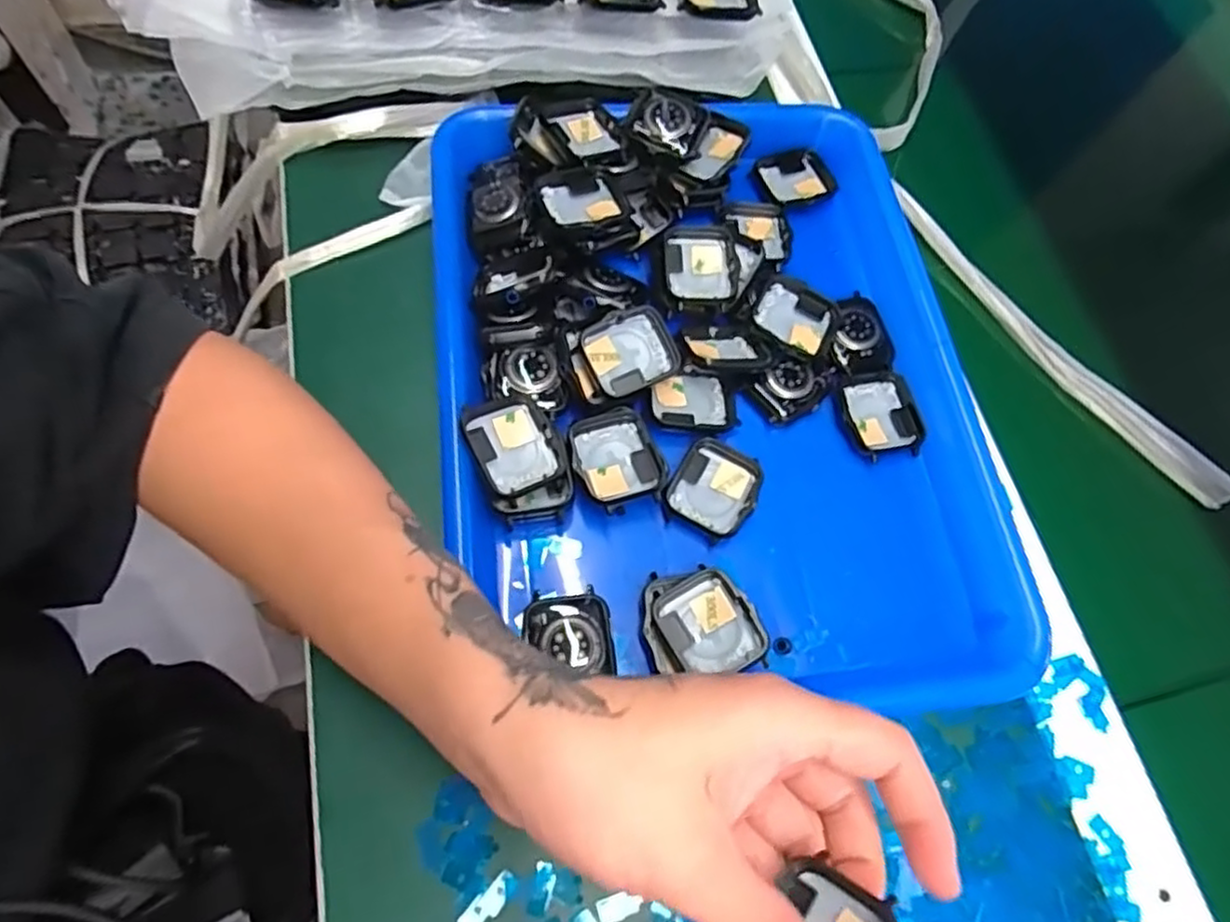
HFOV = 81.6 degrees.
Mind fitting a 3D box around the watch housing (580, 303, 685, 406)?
[{"bbox_3d":[0.007,-0.052,0.341,0.042,0.009,0.038,-23,91,-10],"label":"watch housing"}]

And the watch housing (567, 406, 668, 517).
[{"bbox_3d":[0.001,0.001,0.328,0.039,0.018,0.046,-20,70,-14],"label":"watch housing"}]

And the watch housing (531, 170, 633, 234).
[{"bbox_3d":[-0.015,-0.130,0.359,0.046,0.011,0.036,-13,68,-12],"label":"watch housing"}]

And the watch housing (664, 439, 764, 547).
[{"bbox_3d":[0.046,0.014,0.334,0.040,0.012,0.046,31,67,8],"label":"watch housing"}]

